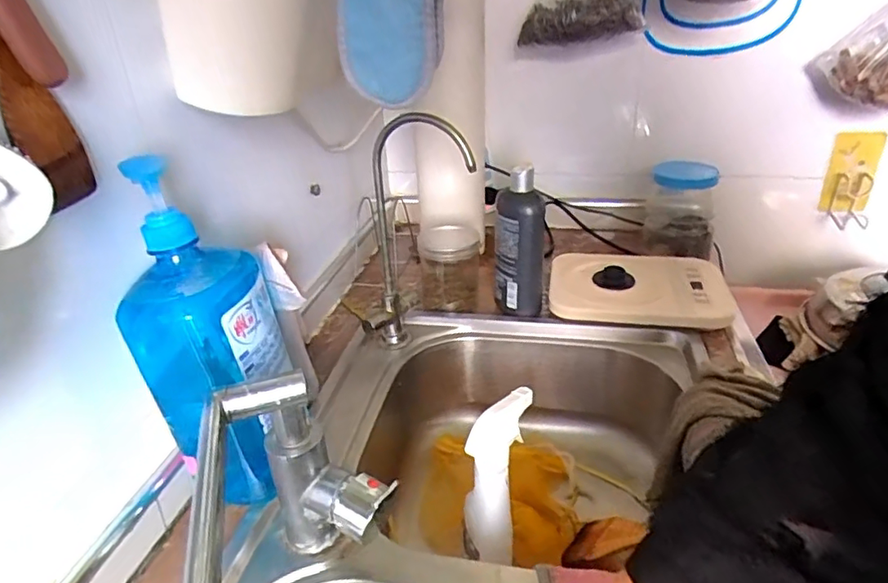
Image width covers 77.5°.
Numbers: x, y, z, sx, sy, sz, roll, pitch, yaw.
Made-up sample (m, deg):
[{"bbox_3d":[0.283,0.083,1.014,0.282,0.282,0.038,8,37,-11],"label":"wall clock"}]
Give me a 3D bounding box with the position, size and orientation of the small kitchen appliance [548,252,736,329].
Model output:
[{"bbox_3d":[0.265,-0.015,0.760,0.228,0.025,0.177,4,29,11],"label":"small kitchen appliance"}]

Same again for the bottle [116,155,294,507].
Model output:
[{"bbox_3d":[-0.186,0.037,0.441,0.106,0.270,0.090,-12,30,-18],"label":"bottle"}]

